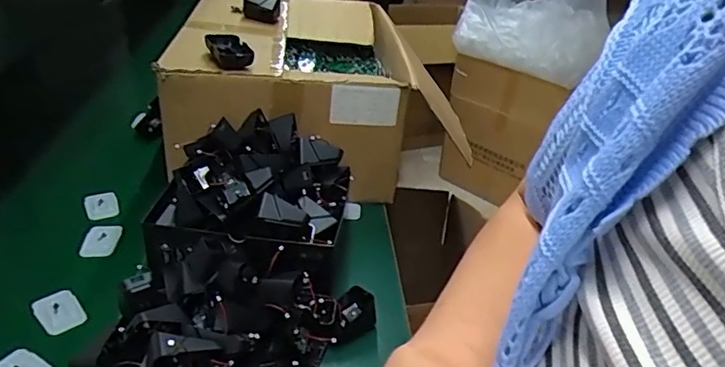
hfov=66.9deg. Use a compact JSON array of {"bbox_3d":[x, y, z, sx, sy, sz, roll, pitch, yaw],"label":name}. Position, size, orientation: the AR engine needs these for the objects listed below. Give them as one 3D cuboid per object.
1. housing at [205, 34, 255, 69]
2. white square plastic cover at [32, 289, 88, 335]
[{"bbox_3d":[-0.197,-0.195,0.811,0.055,0.024,0.094,-9,35,-23],"label":"housing"},{"bbox_3d":[-0.365,0.154,0.663,0.046,0.009,0.064,-23,43,-39],"label":"white square plastic cover"}]

